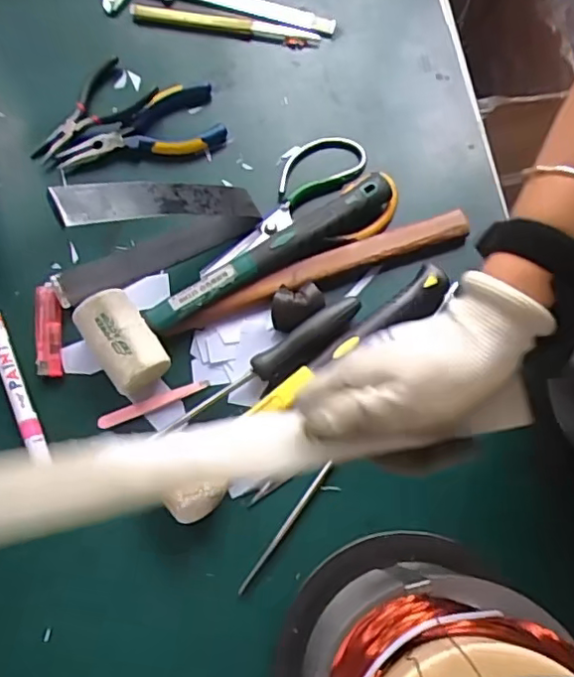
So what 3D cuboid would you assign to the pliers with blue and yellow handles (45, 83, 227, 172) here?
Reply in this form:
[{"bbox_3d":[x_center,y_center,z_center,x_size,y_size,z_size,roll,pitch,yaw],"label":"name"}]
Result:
[{"bbox_3d":[-0.140,-0.189,0.557,0.158,0.015,0.066,-19,75,-7],"label":"pliers with blue and yellow handles"}]

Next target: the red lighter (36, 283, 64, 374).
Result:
[{"bbox_3d":[-0.199,-0.007,0.505,0.022,0.009,0.077,-6,74,-3],"label":"red lighter"}]

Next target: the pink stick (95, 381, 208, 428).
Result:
[{"bbox_3d":[-0.109,0.052,0.492,0.091,0.004,0.010,-22,76,-7],"label":"pink stick"}]

